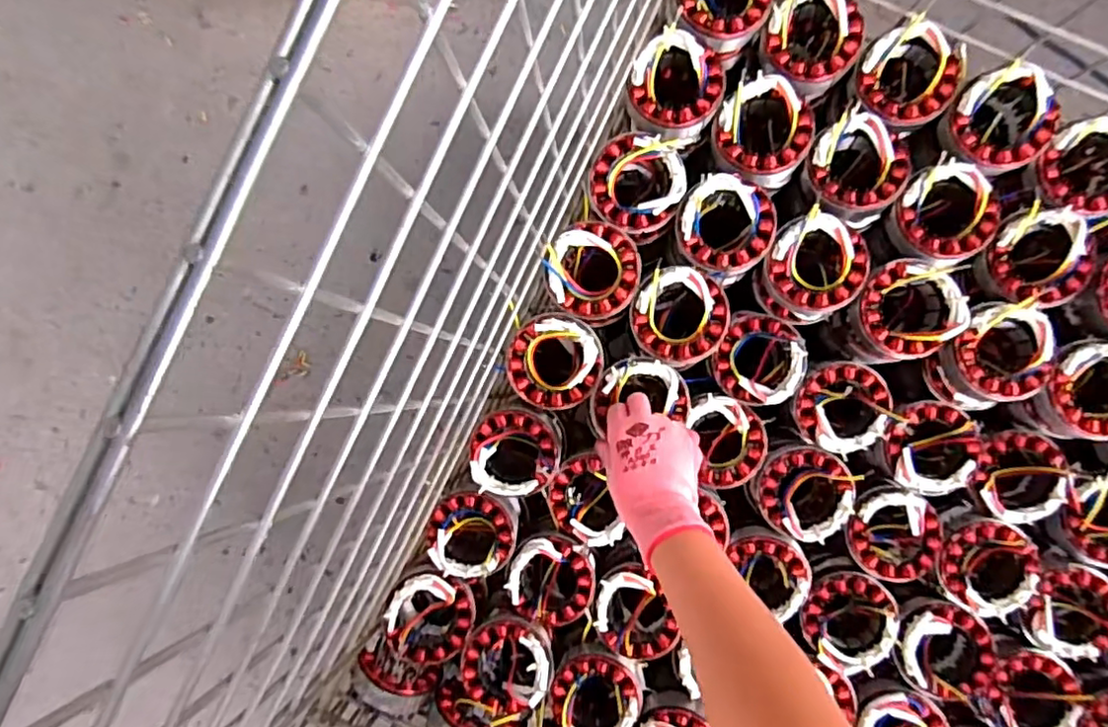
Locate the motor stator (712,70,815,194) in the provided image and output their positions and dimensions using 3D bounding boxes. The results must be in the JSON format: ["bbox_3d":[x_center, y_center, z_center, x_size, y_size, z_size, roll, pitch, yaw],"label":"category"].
[{"bbox_3d":[0.186,-0.202,0.563,0.088,0.044,0.084,0,89,2],"label":"motor stator"}]

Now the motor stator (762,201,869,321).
[{"bbox_3d":[0.234,-0.087,0.566,0.087,0.051,0.080,0,89,2],"label":"motor stator"}]

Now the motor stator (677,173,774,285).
[{"bbox_3d":[0.153,-0.123,0.573,0.085,0.065,0.084,0,89,2],"label":"motor stator"}]

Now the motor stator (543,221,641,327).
[{"bbox_3d":[0.036,-0.082,0.593,0.085,0.078,0.089,-7,89,2],"label":"motor stator"}]

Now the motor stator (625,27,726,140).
[{"bbox_3d":[0.109,-0.246,0.568,0.082,0.048,0.085,0,89,2],"label":"motor stator"}]

